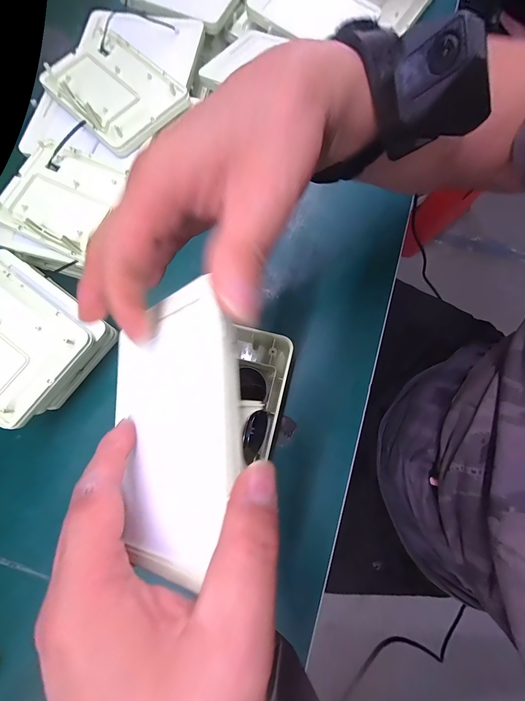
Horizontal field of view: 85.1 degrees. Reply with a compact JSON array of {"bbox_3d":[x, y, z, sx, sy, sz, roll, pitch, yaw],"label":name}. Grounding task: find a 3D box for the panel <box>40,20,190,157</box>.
[{"bbox_3d":[-0.159,-0.276,0.292,0.144,0.016,0.099,43,82,10],"label":"panel"}]

